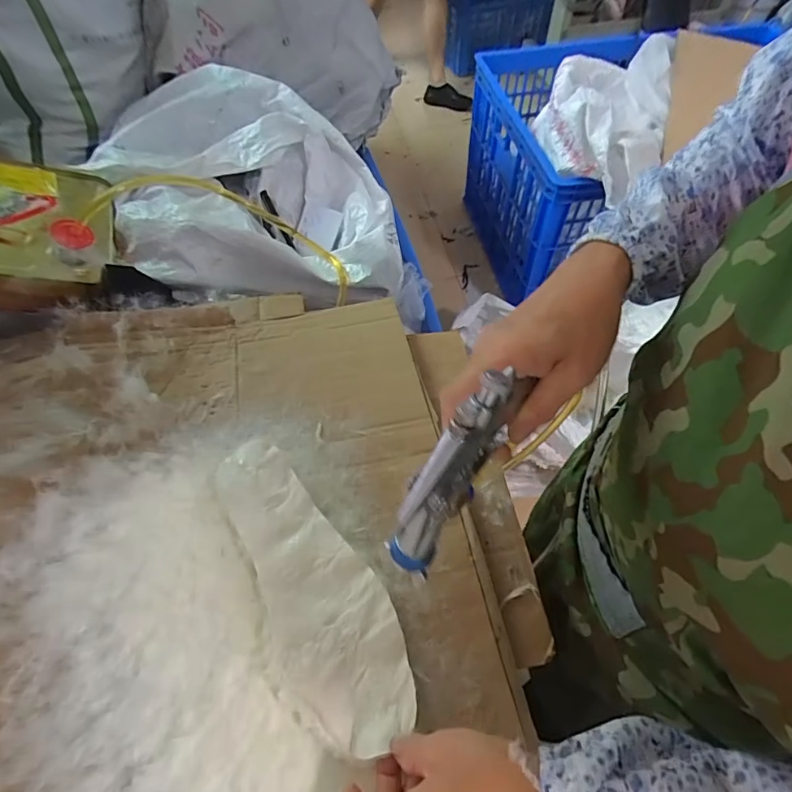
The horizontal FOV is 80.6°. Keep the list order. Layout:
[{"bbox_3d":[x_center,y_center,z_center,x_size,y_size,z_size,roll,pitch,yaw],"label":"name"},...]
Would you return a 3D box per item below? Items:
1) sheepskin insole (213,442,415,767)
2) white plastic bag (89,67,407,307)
[{"bbox_3d":[-0.076,0.146,0.385,0.095,0.014,0.258,-26,63,-18],"label":"sheepskin insole"},{"bbox_3d":[-0.221,-0.322,0.726,0.434,0.163,0.409,-4,57,-1],"label":"white plastic bag"}]

